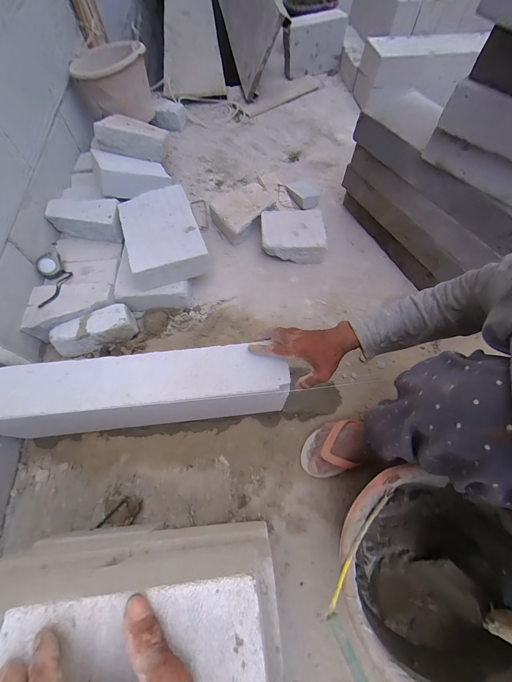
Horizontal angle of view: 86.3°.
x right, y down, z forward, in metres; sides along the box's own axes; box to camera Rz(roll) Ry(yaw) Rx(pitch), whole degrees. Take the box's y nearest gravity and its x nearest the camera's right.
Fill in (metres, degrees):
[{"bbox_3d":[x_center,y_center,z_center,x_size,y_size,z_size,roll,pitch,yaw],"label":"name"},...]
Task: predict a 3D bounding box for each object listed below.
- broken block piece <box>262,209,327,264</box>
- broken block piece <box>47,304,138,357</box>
[{"bbox_3d":[0.118,-0.343,0.892,0.202,0.079,0.176,0,64,0],"label":"broken block piece"},{"bbox_3d":[-0.427,-0.028,0.723,0.203,0.080,0.088,-16,65,-8],"label":"broken block piece"}]

